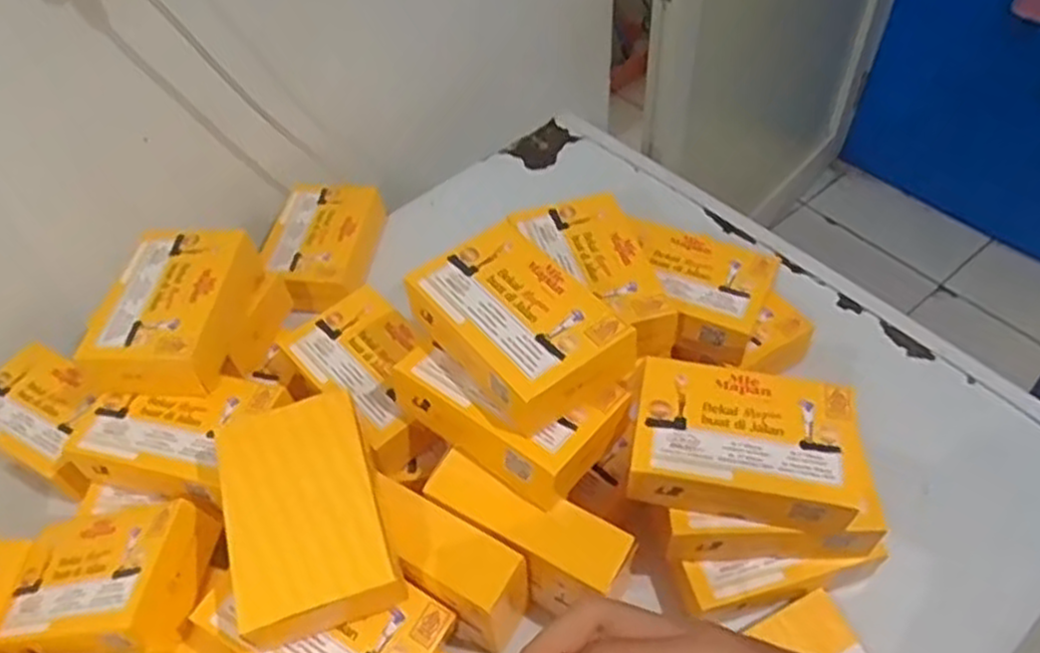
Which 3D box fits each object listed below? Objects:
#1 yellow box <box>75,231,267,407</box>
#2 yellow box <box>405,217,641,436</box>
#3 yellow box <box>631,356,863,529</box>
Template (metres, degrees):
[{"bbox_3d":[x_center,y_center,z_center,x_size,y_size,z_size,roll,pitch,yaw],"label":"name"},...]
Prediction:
[{"bbox_3d":[-0.317,-0.017,0.715,0.119,0.056,0.172,3,51,6],"label":"yellow box"},{"bbox_3d":[-0.004,-0.003,0.601,0.109,0.050,0.167,-32,56,-21],"label":"yellow box"},{"bbox_3d":[0.166,0.085,0.582,0.155,0.042,0.101,7,52,10],"label":"yellow box"}]

